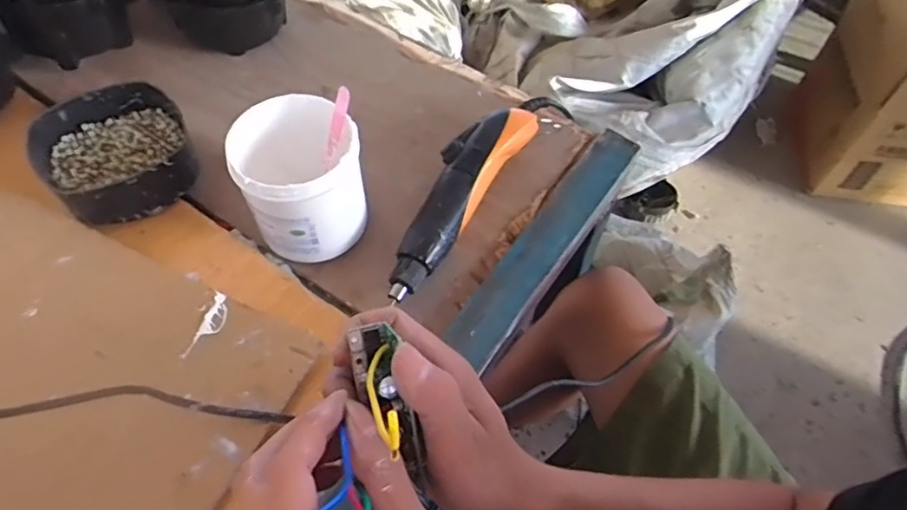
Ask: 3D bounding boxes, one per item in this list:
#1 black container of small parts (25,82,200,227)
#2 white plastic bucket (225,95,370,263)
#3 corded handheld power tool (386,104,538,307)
[{"bbox_3d":[-0.290,-0.085,0.501,0.120,0.047,0.126,-28,62,-20],"label":"black container of small parts"},{"bbox_3d":[-0.116,-0.058,0.469,0.083,0.100,0.098,-10,57,-10],"label":"white plastic bucket"},{"bbox_3d":[0.002,-0.054,0.504,0.050,0.048,0.215,28,59,15],"label":"corded handheld power tool"}]

